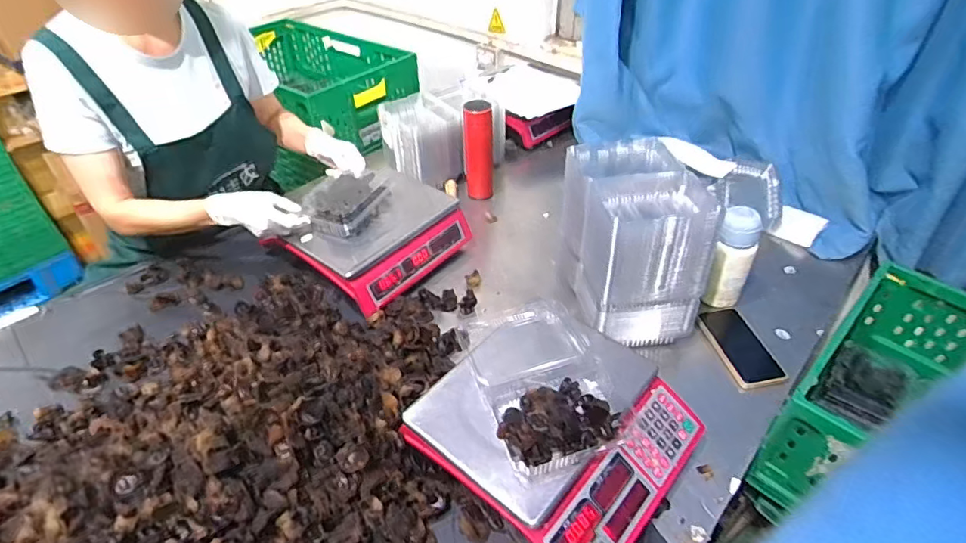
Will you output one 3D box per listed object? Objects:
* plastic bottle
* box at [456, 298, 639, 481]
[{"bbox_3d":[0.429,-0.013,0.919,0.065,0.184,0.069,20,45,22],"label":"plastic bottle"},{"bbox_3d":[0.074,0.139,0.731,0.168,0.055,0.274,-12,42,-13],"label":"box"}]

